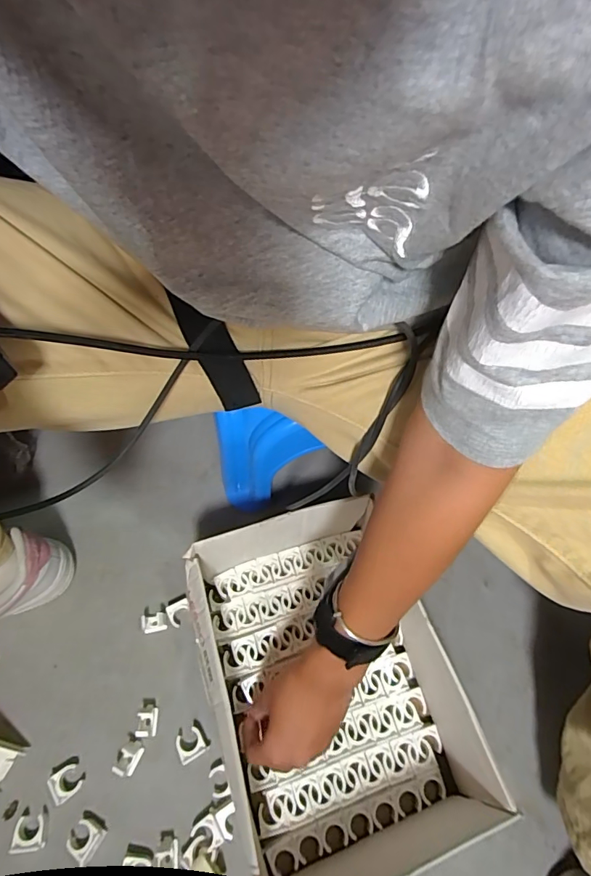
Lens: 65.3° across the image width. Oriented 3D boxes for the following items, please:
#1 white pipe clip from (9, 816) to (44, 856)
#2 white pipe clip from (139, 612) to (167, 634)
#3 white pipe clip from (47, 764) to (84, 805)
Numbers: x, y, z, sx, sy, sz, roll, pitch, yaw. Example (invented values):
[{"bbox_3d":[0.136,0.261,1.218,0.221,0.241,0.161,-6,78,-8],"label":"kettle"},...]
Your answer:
[{"bbox_3d":[-0.252,0.373,0.435,0.028,0.011,0.026,-6,61,-4],"label":"white pipe clip"},{"bbox_3d":[-0.166,0.213,0.533,0.030,0.019,0.019,-10,61,-6],"label":"white pipe clip"},{"bbox_3d":[-0.227,0.340,0.456,0.026,0.010,0.026,-31,65,-16],"label":"white pipe clip"}]

